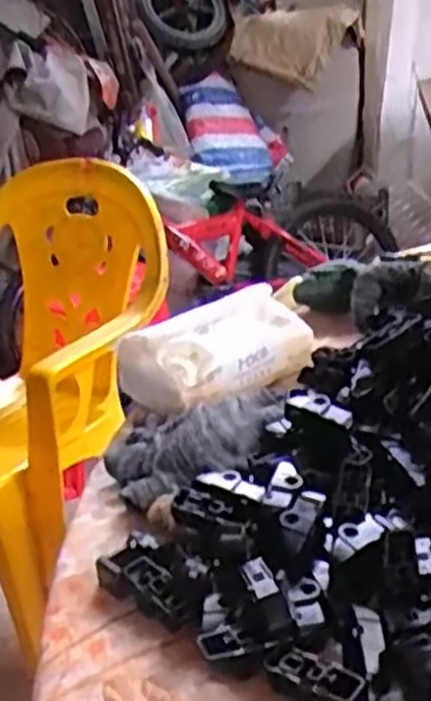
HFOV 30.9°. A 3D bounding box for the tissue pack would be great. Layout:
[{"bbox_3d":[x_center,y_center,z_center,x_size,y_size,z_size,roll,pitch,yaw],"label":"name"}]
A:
[{"bbox_3d":[0.005,-0.002,0.634,0.152,0.056,0.080,-20,28,-27],"label":"tissue pack"}]

